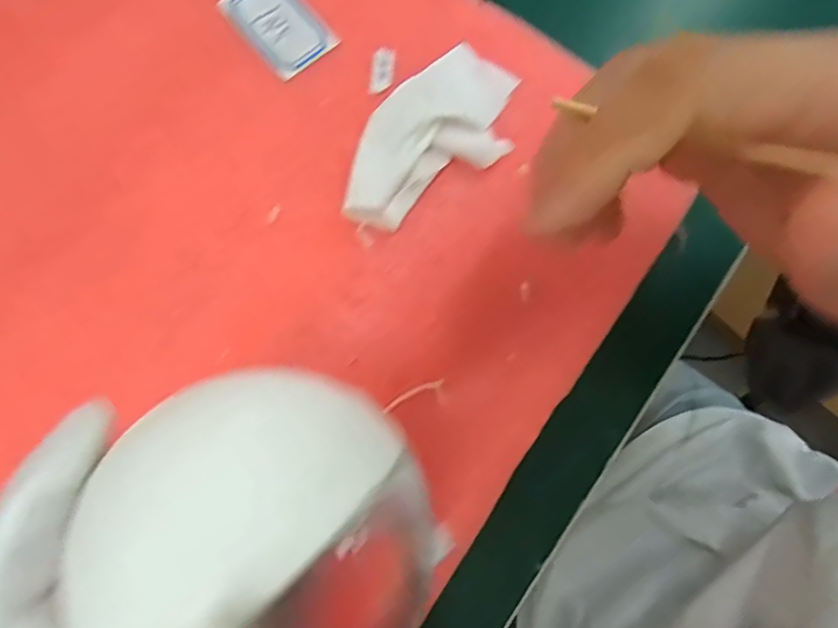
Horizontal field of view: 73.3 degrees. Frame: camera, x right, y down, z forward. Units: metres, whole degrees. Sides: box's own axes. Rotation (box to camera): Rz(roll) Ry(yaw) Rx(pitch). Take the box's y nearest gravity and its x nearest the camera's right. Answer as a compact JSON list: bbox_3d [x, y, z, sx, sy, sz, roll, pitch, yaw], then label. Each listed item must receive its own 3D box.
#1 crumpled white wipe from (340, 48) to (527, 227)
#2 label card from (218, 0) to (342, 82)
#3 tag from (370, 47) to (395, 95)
[{"bbox_3d":[0.004,-0.070,0.221,0.085,0.012,0.043,-39,85,-9],"label":"crumpled white wipe"},{"bbox_3d":[-0.058,-0.121,0.234,0.029,0.004,0.045,-40,85,-9],"label":"label card"},{"bbox_3d":[-0.015,-0.101,0.231,0.009,0.004,0.020,4,80,-3],"label":"tag"}]

